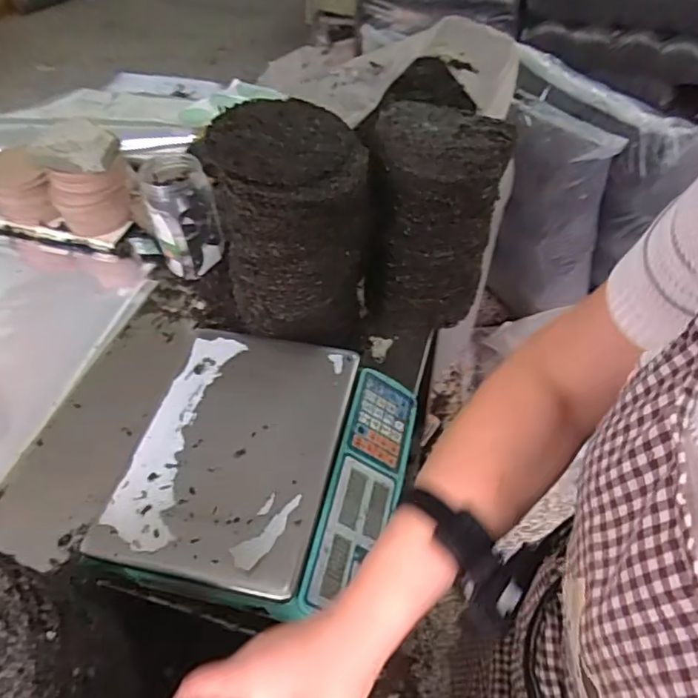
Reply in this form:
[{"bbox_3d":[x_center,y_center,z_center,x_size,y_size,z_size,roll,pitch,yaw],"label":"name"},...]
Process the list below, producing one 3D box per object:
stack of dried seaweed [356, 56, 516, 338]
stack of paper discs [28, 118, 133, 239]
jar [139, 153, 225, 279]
[{"bbox_3d":[0.136,-0.204,0.965,0.205,0.343,0.164,-5,49,-3],"label":"stack of dried seaweed"},{"bbox_3d":[-0.532,-0.335,1.184,0.149,0.205,0.138,-29,54,-22],"label":"stack of paper discs"},{"bbox_3d":[-0.316,-0.250,1.114,0.118,0.204,0.142,-16,50,-12],"label":"jar"}]

